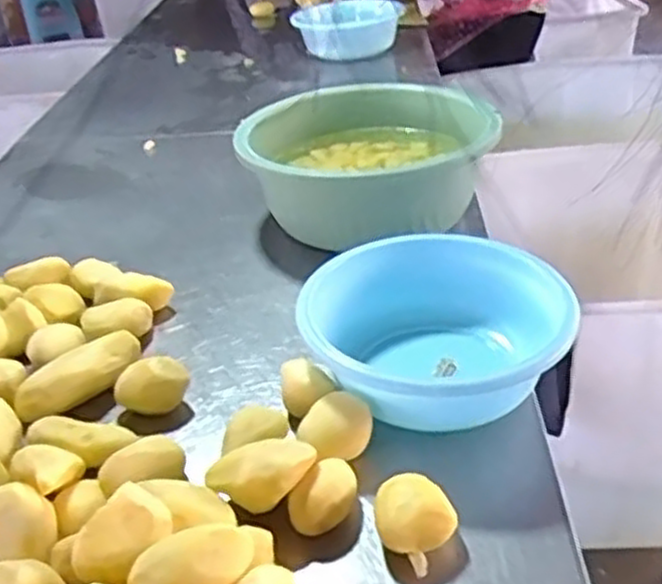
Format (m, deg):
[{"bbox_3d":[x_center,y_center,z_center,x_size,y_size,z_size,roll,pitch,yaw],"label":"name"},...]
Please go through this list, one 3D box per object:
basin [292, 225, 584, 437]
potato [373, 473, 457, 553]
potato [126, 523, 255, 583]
[{"bbox_3d":[0.104,0.045,0.858,0.250,0.109,0.250,-4,31,2],"label":"basin"},{"bbox_3d":[0.072,0.192,0.682,0.067,0.048,0.064,-6,31,-2],"label":"potato"},{"bbox_3d":[-0.102,0.207,0.591,0.091,0.041,0.053,-17,33,-19],"label":"potato"}]

